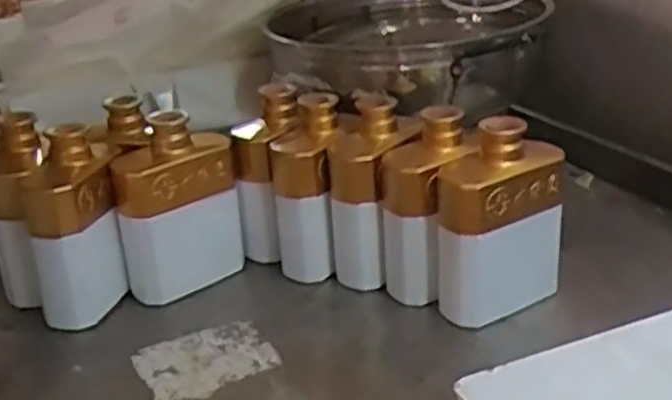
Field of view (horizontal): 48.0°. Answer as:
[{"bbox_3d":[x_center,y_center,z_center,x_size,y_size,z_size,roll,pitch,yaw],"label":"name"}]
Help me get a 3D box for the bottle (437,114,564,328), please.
[{"bbox_3d":[0.133,0.024,0.616,0.098,0.171,0.044,-11,24,-16],"label":"bottle"}]

